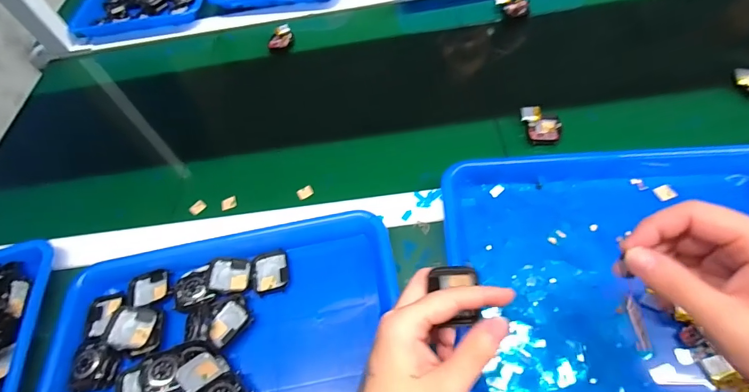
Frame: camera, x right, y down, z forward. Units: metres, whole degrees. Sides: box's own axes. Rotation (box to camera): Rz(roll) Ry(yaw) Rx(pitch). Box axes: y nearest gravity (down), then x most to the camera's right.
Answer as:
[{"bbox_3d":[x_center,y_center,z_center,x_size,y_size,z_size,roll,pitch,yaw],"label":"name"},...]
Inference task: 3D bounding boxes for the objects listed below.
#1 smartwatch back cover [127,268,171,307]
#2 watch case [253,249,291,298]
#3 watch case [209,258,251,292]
[{"bbox_3d":[-0.239,0.101,0.419,0.045,0.014,0.039,-22,58,-5],"label":"smartwatch back cover"},{"bbox_3d":[-0.109,0.080,0.413,0.037,0.006,0.045,-15,57,-1],"label":"watch case"},{"bbox_3d":[-0.152,0.083,0.413,0.039,0.009,0.037,3,56,-18],"label":"watch case"}]

